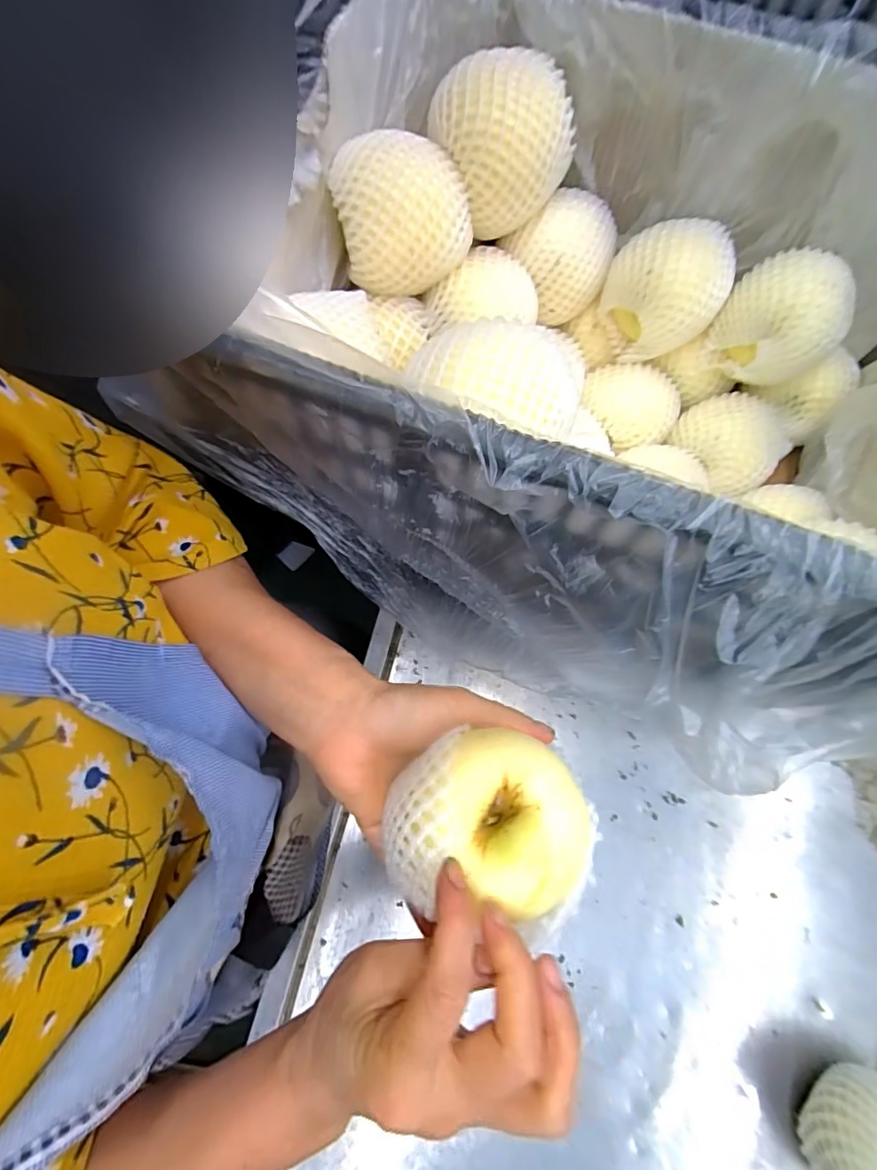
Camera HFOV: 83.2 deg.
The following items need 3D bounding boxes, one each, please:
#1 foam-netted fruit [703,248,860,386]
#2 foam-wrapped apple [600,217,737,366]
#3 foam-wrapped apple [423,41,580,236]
[{"bbox_3d":[0.266,-0.206,0.380,0.086,0.064,0.079,-1,72,2],"label":"foam-netted fruit"},{"bbox_3d":[0.179,-0.235,0.391,0.092,0.075,0.081,13,73,6],"label":"foam-wrapped apple"},{"bbox_3d":[0.041,-0.303,0.344,0.081,0.084,0.082,-1,72,2],"label":"foam-wrapped apple"}]

